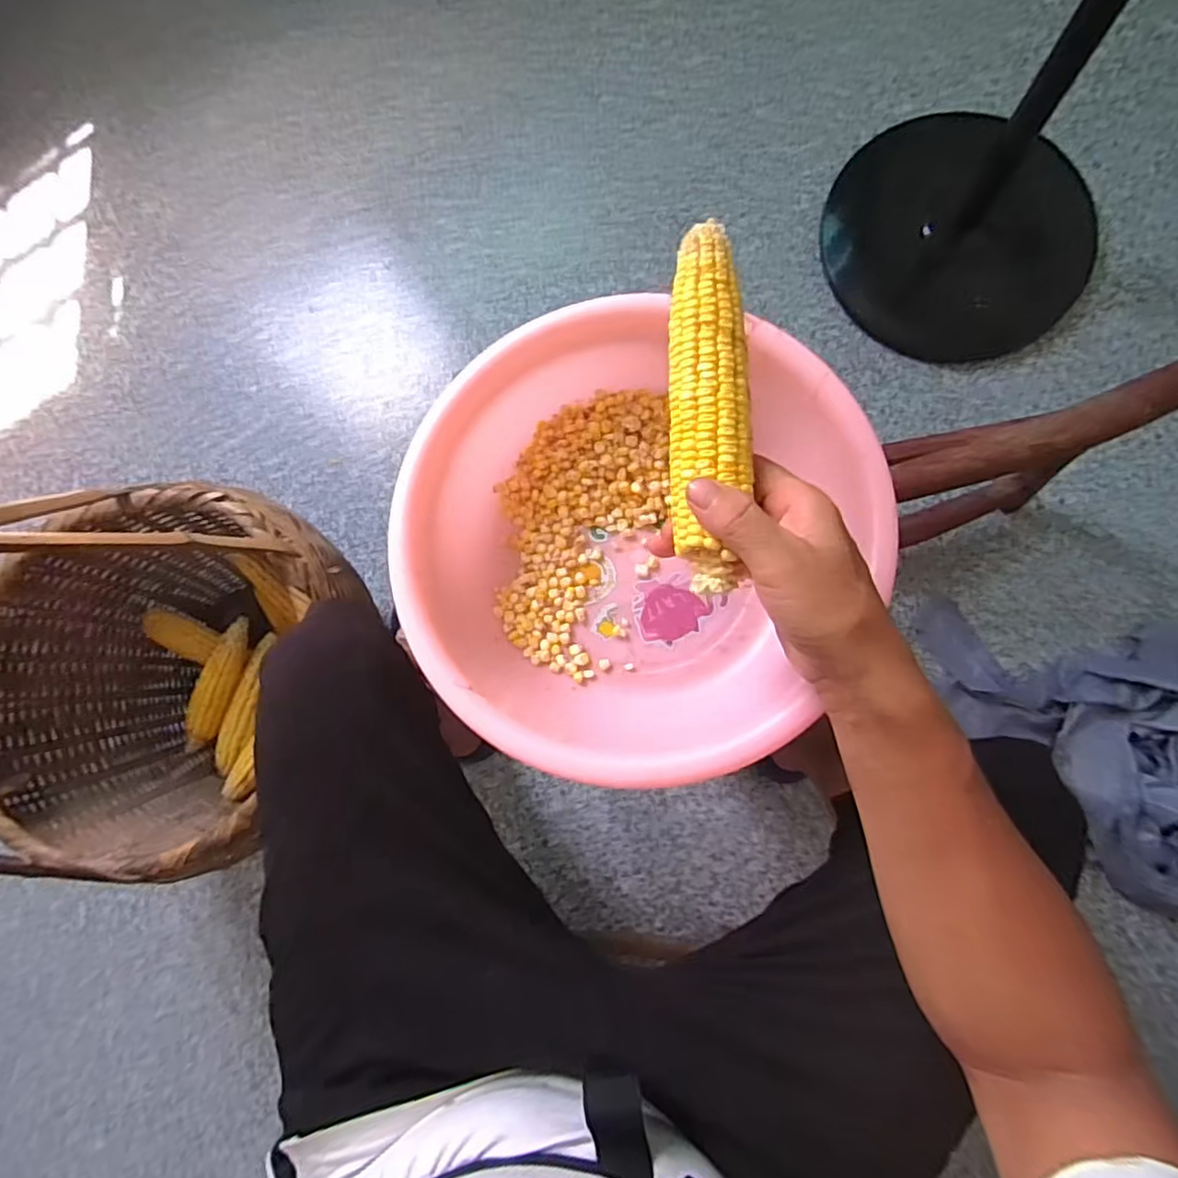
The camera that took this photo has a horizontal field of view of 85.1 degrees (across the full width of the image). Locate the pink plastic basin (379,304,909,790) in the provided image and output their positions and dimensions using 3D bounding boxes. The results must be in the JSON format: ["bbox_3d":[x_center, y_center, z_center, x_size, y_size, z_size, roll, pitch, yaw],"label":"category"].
[{"bbox_3d":[0.030,-0.027,0.453,0.313,0.118,0.297,0,85,6],"label":"pink plastic basin"}]

